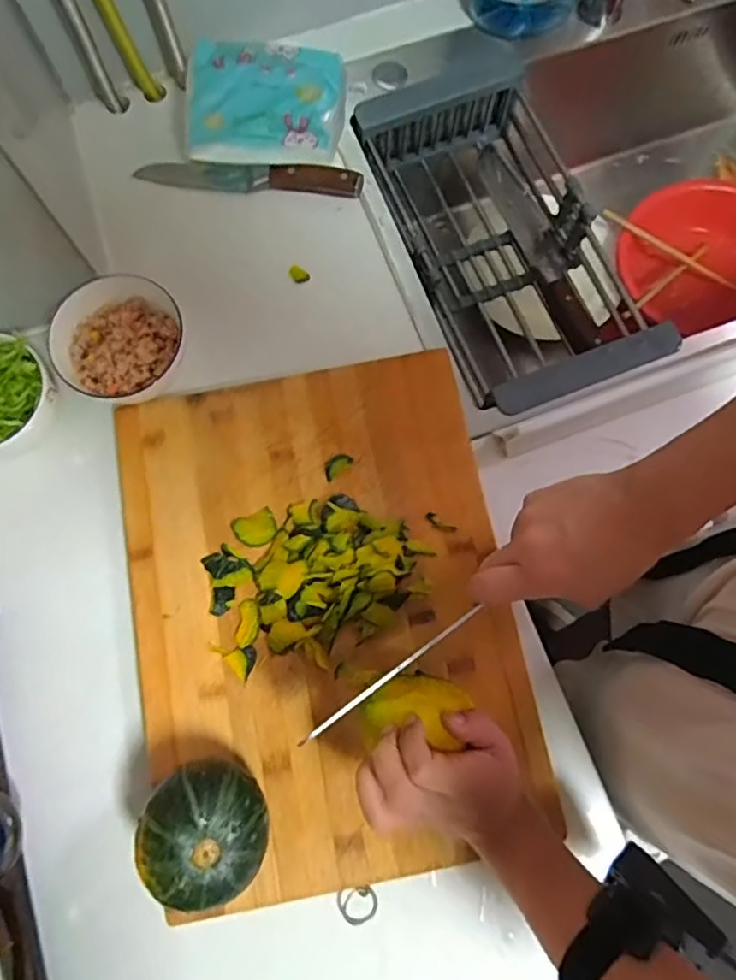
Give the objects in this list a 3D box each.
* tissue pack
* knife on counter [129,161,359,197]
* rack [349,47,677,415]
[{"bbox_3d":[-0.097,-0.374,0.585,0.147,0.078,0.085,7,76,2],"label":"tissue pack"},{"bbox_3d":[-0.120,-0.316,0.602,0.225,0.017,0.026,7,76,2],"label":"knife on counter"},{"bbox_3d":[0.143,-0.258,0.642,0.214,0.088,0.381,-20,77,-5],"label":"rack"}]

